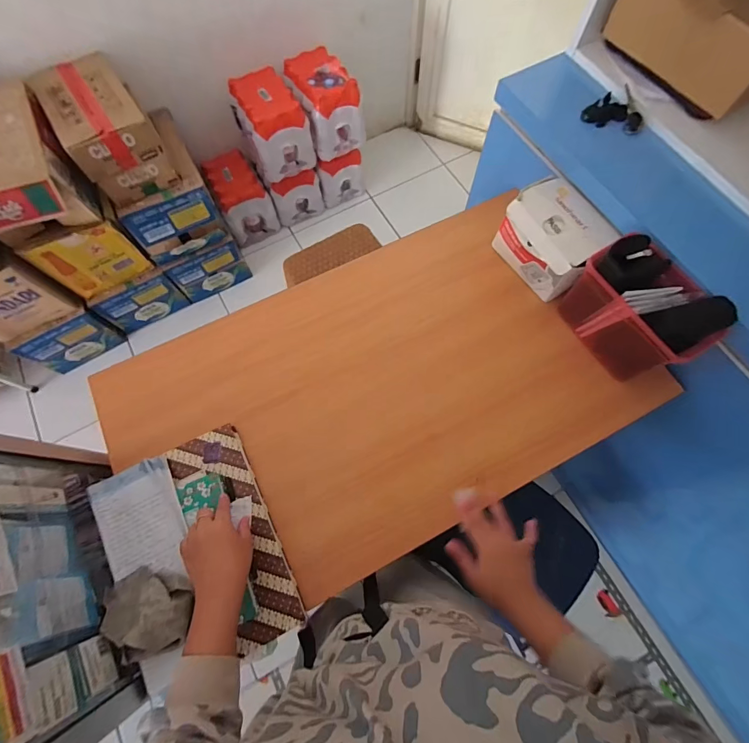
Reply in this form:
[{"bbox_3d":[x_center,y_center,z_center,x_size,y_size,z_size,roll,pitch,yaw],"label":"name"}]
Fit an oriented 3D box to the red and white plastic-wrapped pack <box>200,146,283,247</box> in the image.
[{"bbox_3d":[-0.554,-0.723,1.541,0.197,0.212,0.299,-29,73,-9],"label":"red and white plastic-wrapped pack"}]

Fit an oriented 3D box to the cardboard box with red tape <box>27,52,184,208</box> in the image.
[{"bbox_3d":[-0.798,-0.728,1.111,0.213,0.201,0.421,-34,74,-10],"label":"cardboard box with red tape"}]

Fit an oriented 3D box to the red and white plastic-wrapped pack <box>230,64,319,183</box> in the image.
[{"bbox_3d":[-0.375,-0.899,1.377,0.214,0.242,0.290,-30,73,-9],"label":"red and white plastic-wrapped pack"}]

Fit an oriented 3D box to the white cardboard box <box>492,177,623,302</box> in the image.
[{"bbox_3d":[0.315,-0.236,0.658,0.133,0.100,0.163,-38,75,-12],"label":"white cardboard box"}]

